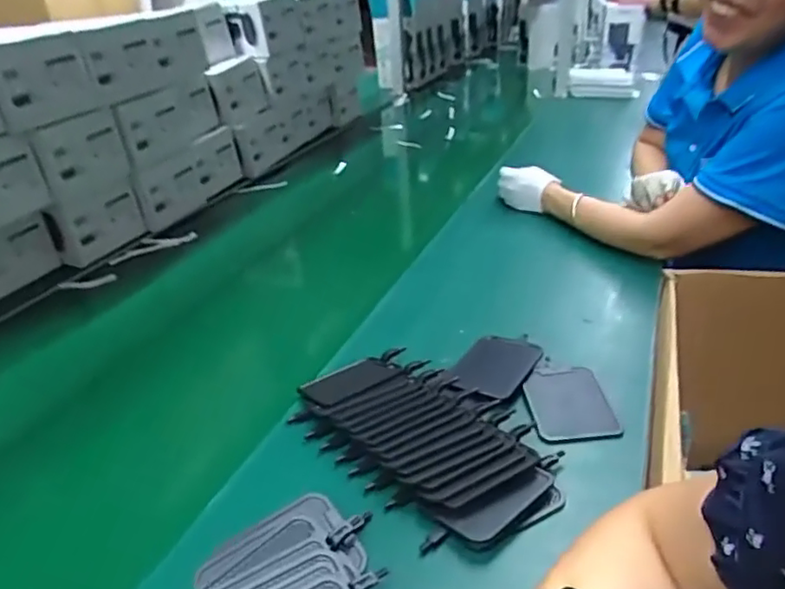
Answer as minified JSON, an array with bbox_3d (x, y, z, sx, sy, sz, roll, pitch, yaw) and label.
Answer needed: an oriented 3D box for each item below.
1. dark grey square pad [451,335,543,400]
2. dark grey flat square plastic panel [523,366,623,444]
[{"bbox_3d":[0.113,0.074,0.651,0.069,0.012,0.105,15,36,29],"label":"dark grey square pad"},{"bbox_3d":[0.177,0.108,0.608,0.081,0.009,0.105,-3,31,2],"label":"dark grey flat square plastic panel"}]

